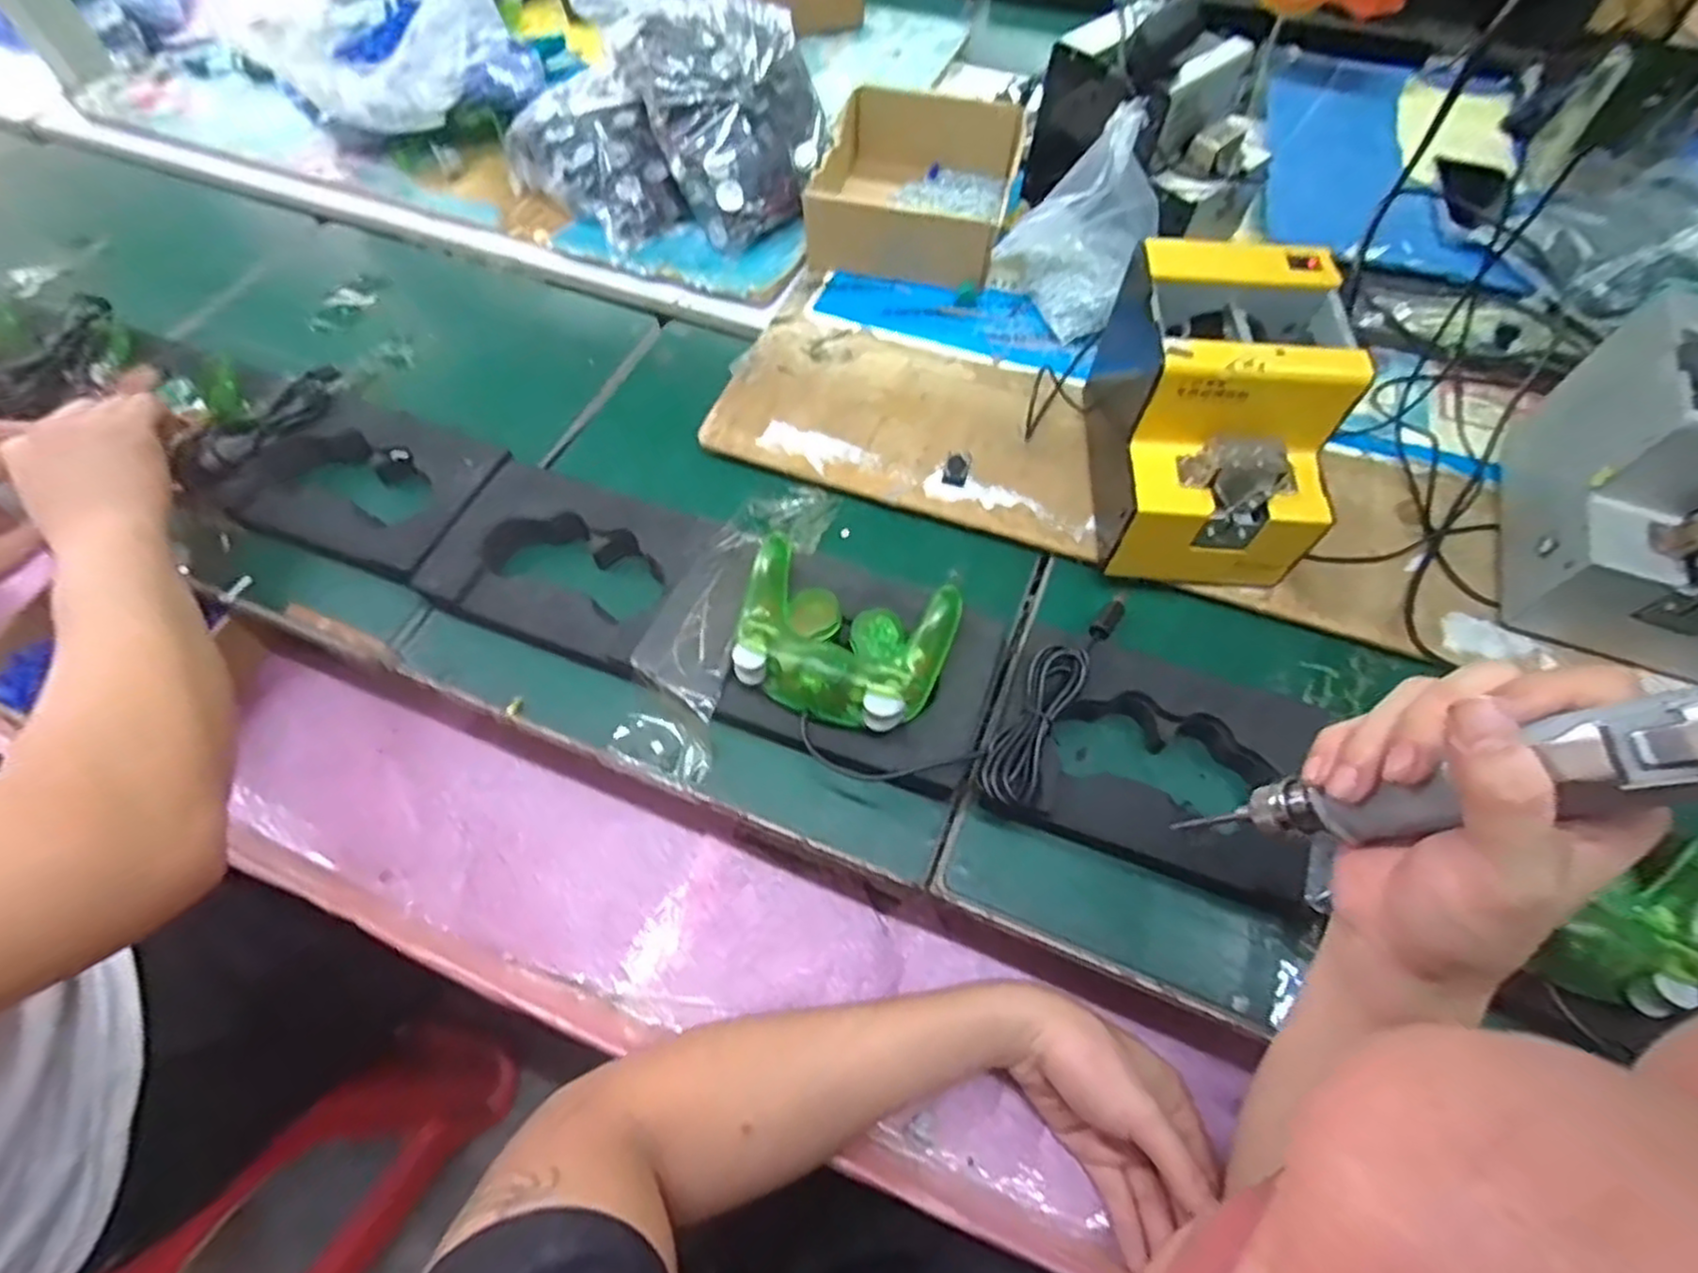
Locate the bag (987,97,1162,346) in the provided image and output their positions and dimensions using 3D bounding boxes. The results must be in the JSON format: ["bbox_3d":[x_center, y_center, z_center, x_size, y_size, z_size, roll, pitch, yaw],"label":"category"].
[{"bbox_3d":[0.191,-0.349,0.632,0.124,0.150,0.089,18,61,10],"label":"bag"}]

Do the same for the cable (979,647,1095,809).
[{"bbox_3d":[0.114,0.052,0.456,0.035,0.027,0.109,26,63,14],"label":"cable"}]

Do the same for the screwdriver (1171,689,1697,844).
[{"bbox_3d":[0.221,0.049,0.250,0.039,0.239,0.028,28,60,-14],"label":"screwdriver"}]

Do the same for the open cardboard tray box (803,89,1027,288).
[{"bbox_3d":[0.066,-0.438,0.729,0.172,0.073,0.216,12,61,7],"label":"open cardboard tray box"}]

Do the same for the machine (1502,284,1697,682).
[{"bbox_3d":[0.542,-0.092,0.480,0.129,0.159,0.187,24,63,13],"label":"machine"}]

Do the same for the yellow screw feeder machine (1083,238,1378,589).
[{"bbox_3d":[0.251,-0.145,0.513,0.122,0.155,0.169,6,60,3],"label":"yellow screw feeder machine"}]

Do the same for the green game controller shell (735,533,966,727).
[{"bbox_3d":[-0.006,0.002,0.475,0.133,0.045,0.093,18,61,10],"label":"green game controller shell"}]

